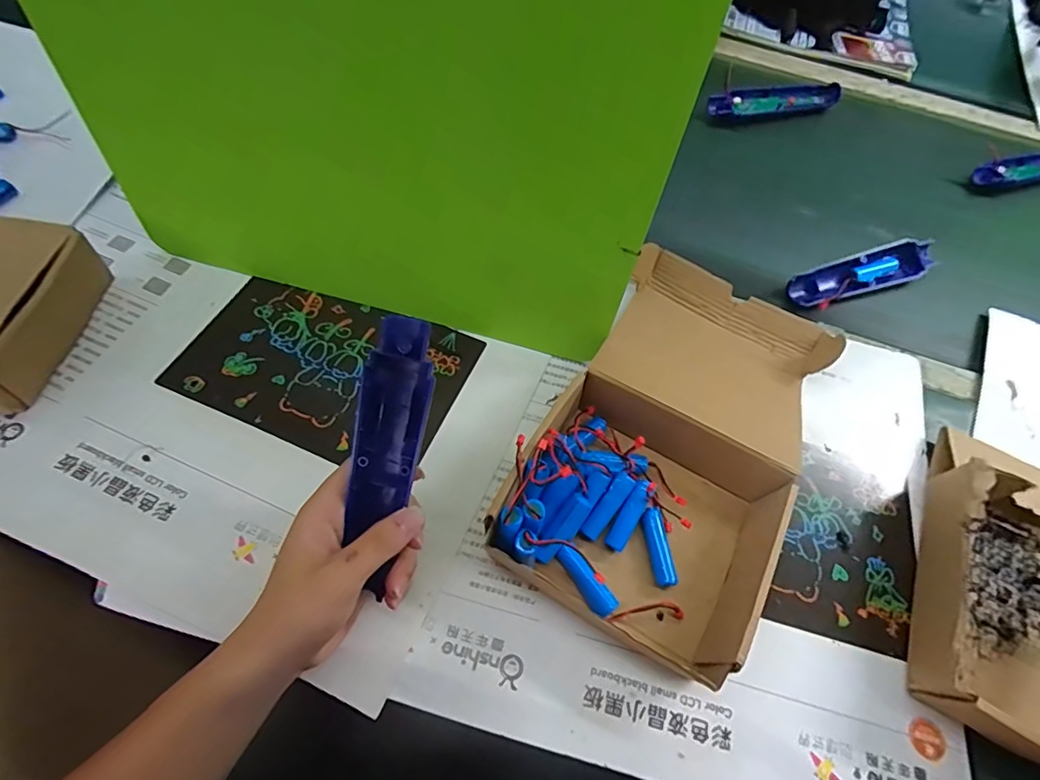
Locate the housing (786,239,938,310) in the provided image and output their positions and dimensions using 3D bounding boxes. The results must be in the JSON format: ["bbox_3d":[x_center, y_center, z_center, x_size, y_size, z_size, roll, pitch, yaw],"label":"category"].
[{"bbox_3d":[0.338,-0.114,0.514,0.161,0.025,0.038,-17,66,-13],"label":"housing"}]

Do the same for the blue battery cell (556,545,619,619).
[{"bbox_3d":[0.044,0.126,0.346,0.014,0.013,0.050,-32,70,-19],"label":"blue battery cell"}]

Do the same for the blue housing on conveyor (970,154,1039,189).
[{"bbox_3d":[0.611,-0.263,0.620,0.178,0.022,0.034,-16,65,-12],"label":"blue housing on conveyor"}]

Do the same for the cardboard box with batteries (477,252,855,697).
[{"bbox_3d":[0.121,0.026,0.389,0.169,0.053,0.299,29,64,10],"label":"cardboard box with batteries"}]

